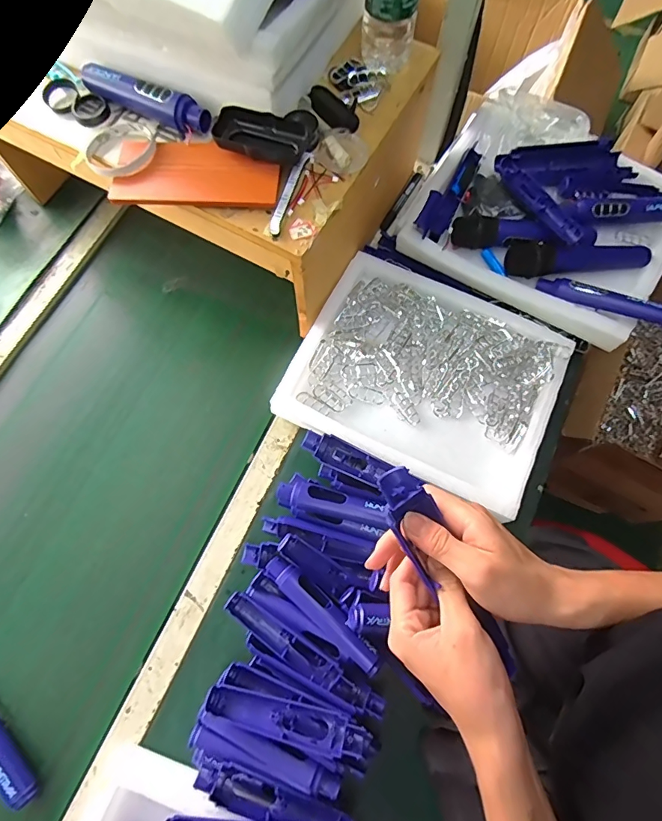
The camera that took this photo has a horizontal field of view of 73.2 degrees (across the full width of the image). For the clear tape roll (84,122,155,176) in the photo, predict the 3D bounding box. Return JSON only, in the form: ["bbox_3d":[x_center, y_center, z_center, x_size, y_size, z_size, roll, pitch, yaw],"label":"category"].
[{"bbox_3d":[-0.251,-0.312,0.531,0.084,0.012,0.081,0,71,-1],"label":"clear tape roll"}]

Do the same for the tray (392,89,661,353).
[{"bbox_3d":[0.327,-0.304,0.682,0.377,0.081,0.325,27,73,8],"label":"tray"}]

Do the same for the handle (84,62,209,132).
[{"bbox_3d":[-0.226,-0.383,0.544,0.174,0.031,0.031,28,73,8],"label":"handle"}]

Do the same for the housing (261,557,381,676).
[{"bbox_3d":[-0.011,0.239,0.532,0.168,0.021,0.032,41,76,12],"label":"housing"}]

